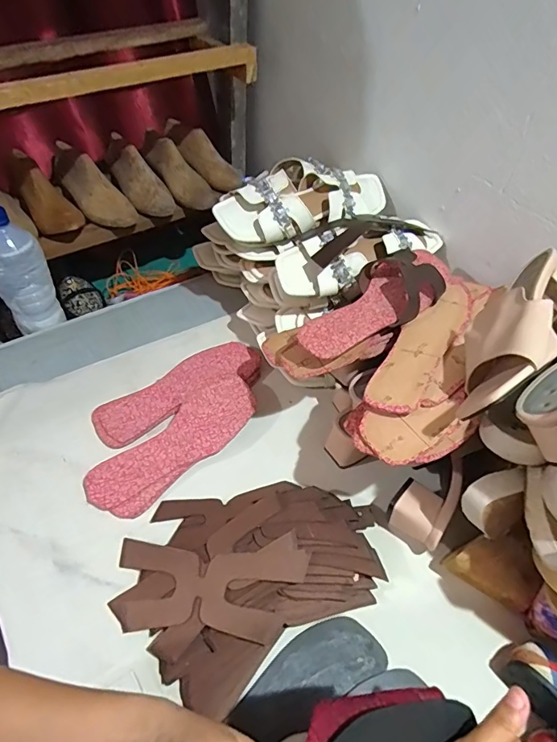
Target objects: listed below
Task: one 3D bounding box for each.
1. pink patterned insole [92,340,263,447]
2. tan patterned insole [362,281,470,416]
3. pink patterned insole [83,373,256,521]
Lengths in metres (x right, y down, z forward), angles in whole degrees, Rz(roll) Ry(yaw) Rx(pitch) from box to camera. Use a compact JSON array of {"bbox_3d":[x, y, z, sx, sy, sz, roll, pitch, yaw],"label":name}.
[{"bbox_3d":[-0.140,0.024,0.661,0.251,0.014,0.084,-27,57,-24],"label":"pink patterned insole"},{"bbox_3d":[0.172,-0.040,0.520,0.055,0.011,0.233,29,54,19],"label":"tan patterned insole"},{"bbox_3d":[-0.129,0.094,0.598,0.084,0.022,0.240,36,56,23],"label":"pink patterned insole"}]

